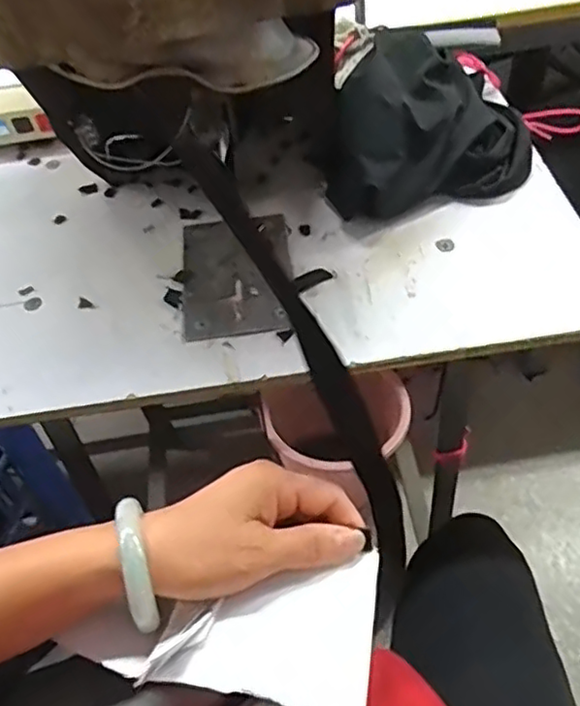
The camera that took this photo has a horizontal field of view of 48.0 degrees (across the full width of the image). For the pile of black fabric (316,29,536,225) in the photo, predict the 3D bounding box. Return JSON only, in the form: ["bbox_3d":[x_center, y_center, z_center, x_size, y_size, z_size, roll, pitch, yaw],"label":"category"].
[{"bbox_3d":[0.114,-0.220,0.607,0.188,0.098,0.173,-3,51,4],"label":"pile of black fabric"}]

